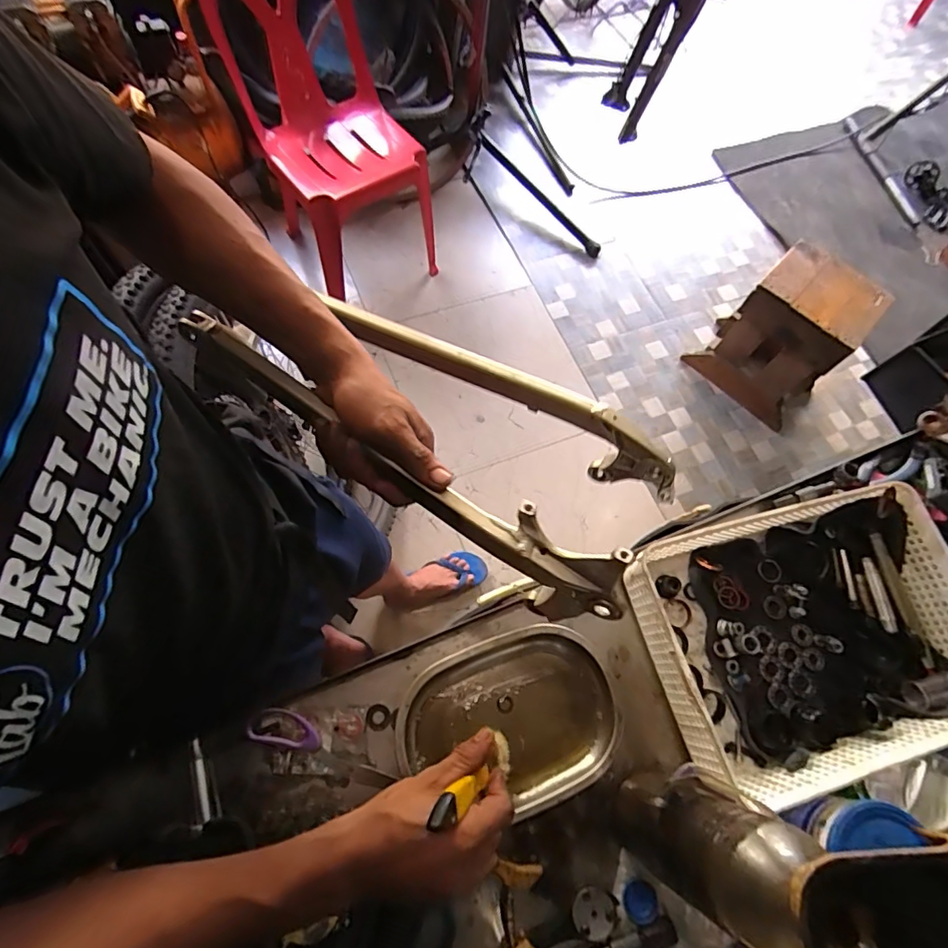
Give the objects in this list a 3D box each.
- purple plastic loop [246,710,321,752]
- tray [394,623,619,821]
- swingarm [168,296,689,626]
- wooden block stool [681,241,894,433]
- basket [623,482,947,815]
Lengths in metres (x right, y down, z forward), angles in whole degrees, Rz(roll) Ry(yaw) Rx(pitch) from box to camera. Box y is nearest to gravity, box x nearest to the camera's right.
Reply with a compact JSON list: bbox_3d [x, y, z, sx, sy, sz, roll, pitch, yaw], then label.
[{"bbox_3d":[-0.180,0.247,0.495,0.068,0.019,0.032,16,67,1],"label":"purple plastic loop"},{"bbox_3d":[0.036,0.248,0.520,0.216,0.032,0.156,-17,70,-12],"label":"tray"},{"bbox_3d":[-0.028,-0.061,0.467,0.425,0.108,0.178,36,73,11],"label":"swingarm"},{"bbox_3d":[0.960,-0.430,1.597,0.360,0.416,0.253,41,70,12],"label":"wooden block stool"},{"bbox_3d":[0.353,0.165,0.543,0.329,0.079,0.246,-13,69,-10],"label":"basket"}]

